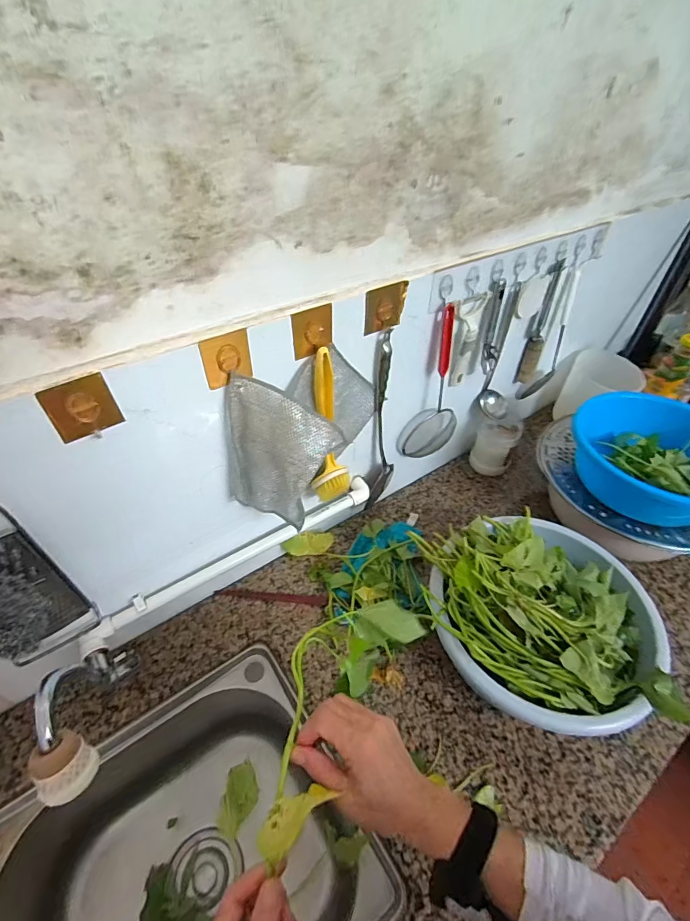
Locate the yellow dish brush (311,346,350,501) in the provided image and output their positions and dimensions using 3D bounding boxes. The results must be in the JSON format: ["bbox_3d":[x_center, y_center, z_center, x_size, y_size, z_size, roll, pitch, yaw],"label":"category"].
[{"bbox_3d":[-0.024,-0.039,0.613,0.052,0.245,0.058,15,46,14],"label":"yellow dish brush"}]

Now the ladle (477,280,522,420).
[{"bbox_3d":[0.314,-0.203,0.809,0.059,0.253,0.063,19,47,18],"label":"ladle"}]

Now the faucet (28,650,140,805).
[{"bbox_3d":[-0.288,0.263,0.471,0.070,0.098,0.213,-13,3,-14],"label":"faucet"}]

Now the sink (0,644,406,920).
[{"bbox_3d":[-0.200,0.525,0.538,0.406,0.179,0.362,-27,51,-25],"label":"sink"}]

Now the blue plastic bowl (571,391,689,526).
[{"bbox_3d":[0.512,0.005,0.687,0.217,0.102,0.230,-23,49,-22],"label":"blue plastic bowl"}]

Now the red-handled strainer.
[{"bbox_3d":[0.167,-0.125,0.752,0.111,0.301,0.034,-31,53,-29],"label":"red-handled strainer"}]

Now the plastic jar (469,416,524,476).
[{"bbox_3d":[0.324,-0.032,0.914,0.082,0.126,0.068,23,48,21],"label":"plastic jar"}]

